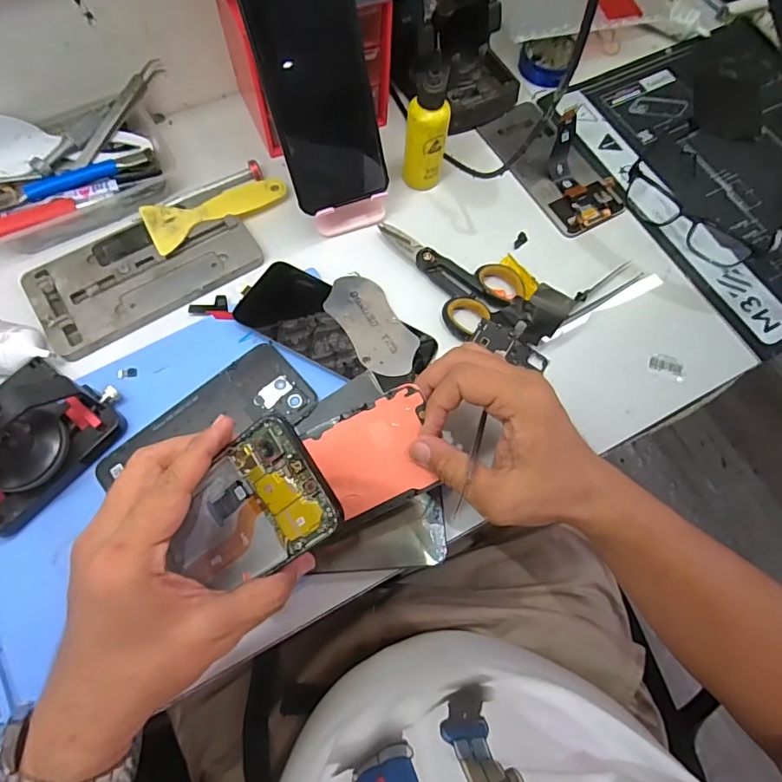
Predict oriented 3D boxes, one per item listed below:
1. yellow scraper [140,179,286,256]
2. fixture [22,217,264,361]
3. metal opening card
[{"bbox_3d":[-0.152,-0.160,0.438,0.122,0.010,0.049,-26,73,-12],"label":"yellow scraper"},{"bbox_3d":[-0.204,-0.101,0.415,0.179,0.009,0.086,-29,73,-13],"label":"fixture"},{"bbox_3d":[-0.016,-0.055,0.410,0.050,0.004,0.100,-29,71,-22],"label":"metal opening card"}]

